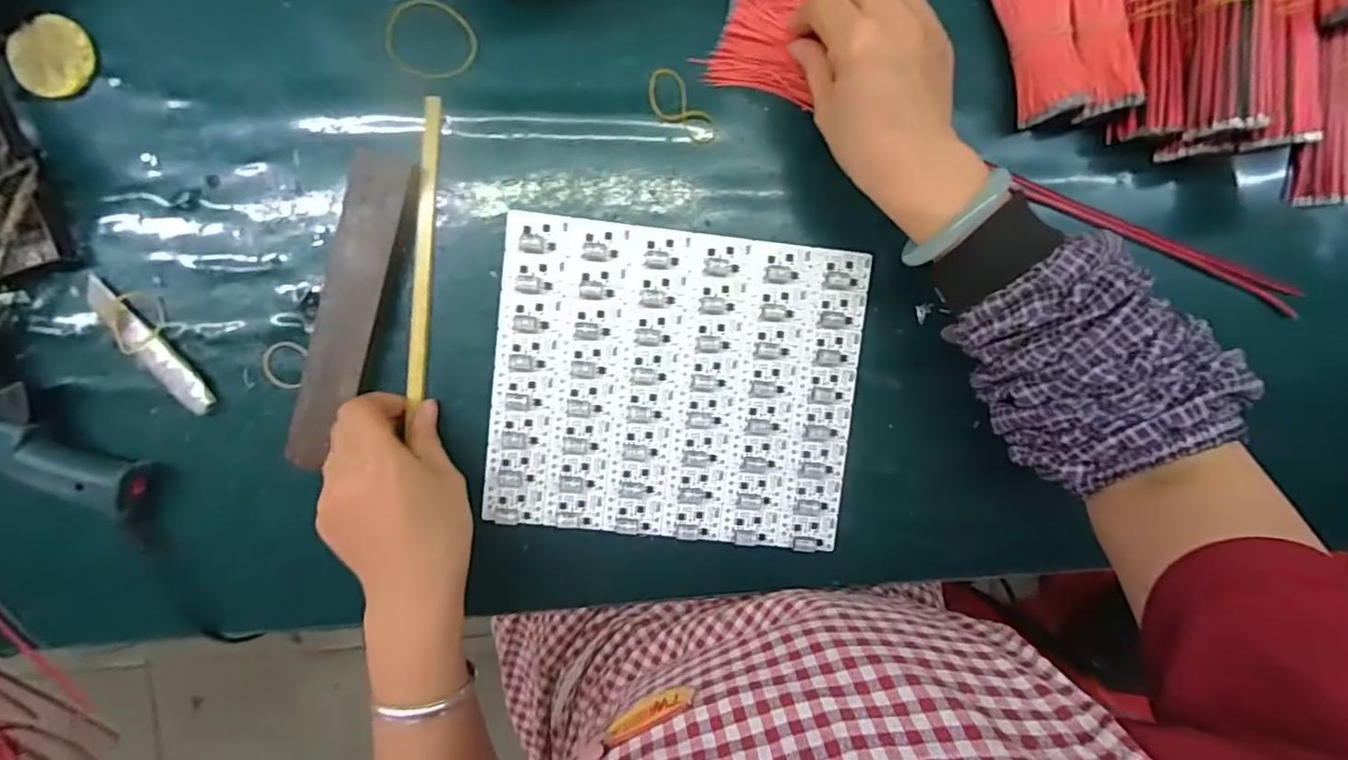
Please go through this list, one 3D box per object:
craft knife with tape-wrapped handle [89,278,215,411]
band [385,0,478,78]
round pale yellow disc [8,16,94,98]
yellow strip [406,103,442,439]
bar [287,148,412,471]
[{"bbox_3d":[-0.332,-0.021,0.383,0.019,0.013,0.105,-40,96,2],"label":"craft knife with tape-wrapped handle"},{"bbox_3d":[-0.152,-0.212,0.377,0.056,0.004,0.046,17,95,-4],"label":"band"},{"bbox_3d":[-0.378,-0.197,0.367,0.045,0.005,0.048,0,96,-3],"label":"round pale yellow disc"},{"bbox_3d":[-0.161,-0.083,0.389,0.011,0.006,0.189,6,95,-2],"label":"yellow strip"},{"bbox_3d":[-0.206,-0.043,0.380,0.038,0.008,0.198,17,93,-3],"label":"bar"}]

